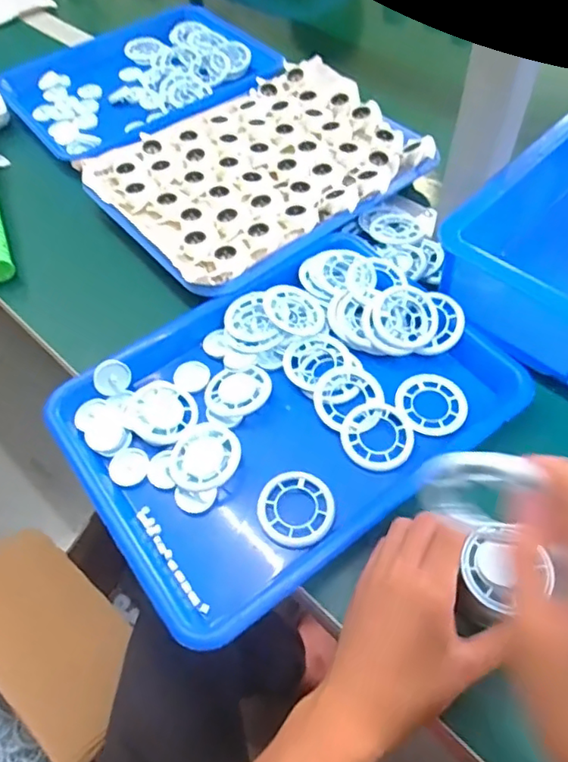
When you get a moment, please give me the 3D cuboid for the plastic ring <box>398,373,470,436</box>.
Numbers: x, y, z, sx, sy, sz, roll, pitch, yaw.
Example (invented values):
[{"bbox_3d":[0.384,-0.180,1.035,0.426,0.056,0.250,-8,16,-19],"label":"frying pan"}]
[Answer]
[{"bbox_3d":[0.124,0.019,0.478,0.053,0.004,0.060,-27,58,-15],"label":"plastic ring"}]

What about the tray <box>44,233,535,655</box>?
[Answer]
[{"bbox_3d":[0.001,0.017,0.476,0.333,0.038,0.252,-33,60,-19],"label":"tray"}]

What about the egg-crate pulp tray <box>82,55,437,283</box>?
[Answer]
[{"bbox_3d":[-0.026,-0.240,0.640,0.316,0.032,0.248,-35,60,-20],"label":"egg-crate pulp tray"}]

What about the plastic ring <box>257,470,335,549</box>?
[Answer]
[{"bbox_3d":[0.010,0.096,0.433,0.057,0.007,0.057,-1,55,2],"label":"plastic ring"}]

